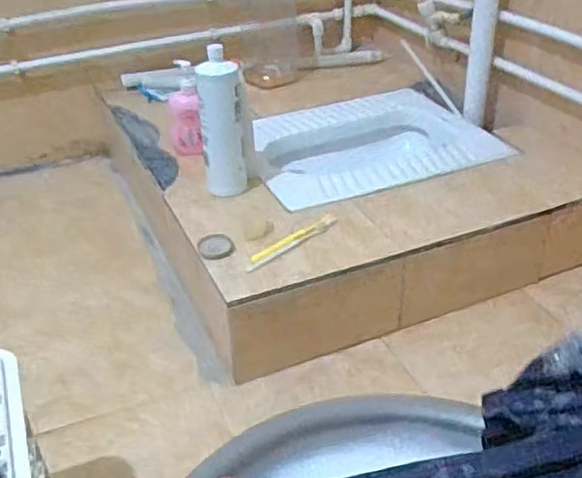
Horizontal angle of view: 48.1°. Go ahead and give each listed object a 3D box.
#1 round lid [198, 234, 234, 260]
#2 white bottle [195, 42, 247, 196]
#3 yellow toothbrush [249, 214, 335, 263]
[{"bbox_3d":[-0.119,0.012,1.038,0.052,0.006,0.071,-10,34,-10],"label":"round lid"},{"bbox_3d":[-0.118,-0.187,1.146,0.078,0.258,0.065,-6,34,-4],"label":"white bottle"},{"bbox_3d":[0.005,-0.004,1.052,0.176,0.008,0.018,-29,41,-33],"label":"yellow toothbrush"}]

